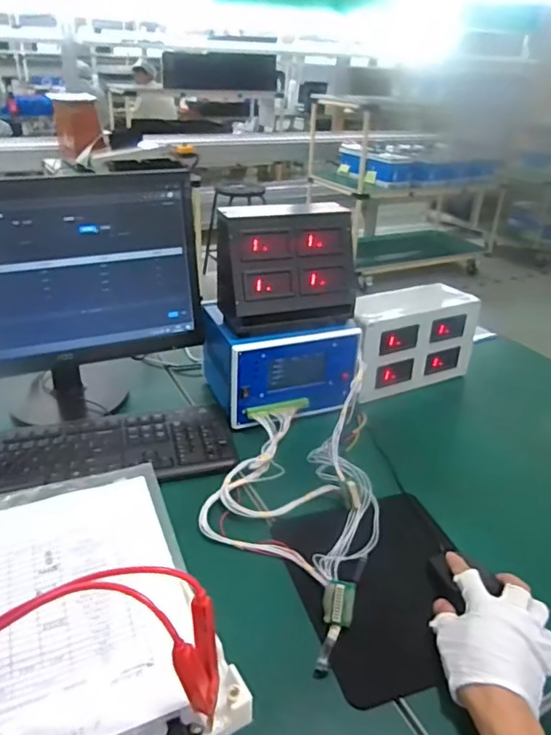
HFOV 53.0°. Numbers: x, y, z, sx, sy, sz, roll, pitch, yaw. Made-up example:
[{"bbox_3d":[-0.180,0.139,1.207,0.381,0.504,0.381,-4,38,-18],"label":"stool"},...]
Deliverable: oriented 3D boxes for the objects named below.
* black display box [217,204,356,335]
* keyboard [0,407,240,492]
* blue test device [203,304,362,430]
[{"bbox_3d":[0.016,-0.156,0.820,0.193,0.164,0.093,-8,31,-18],"label":"black display box"},{"bbox_3d":[-0.277,0.122,0.758,0.442,0.022,0.141,-6,30,-15],"label":"keyboard"},{"bbox_3d":[0.006,-0.017,0.890,0.214,0.135,0.175,-9,31,-19],"label":"blue test device"}]

